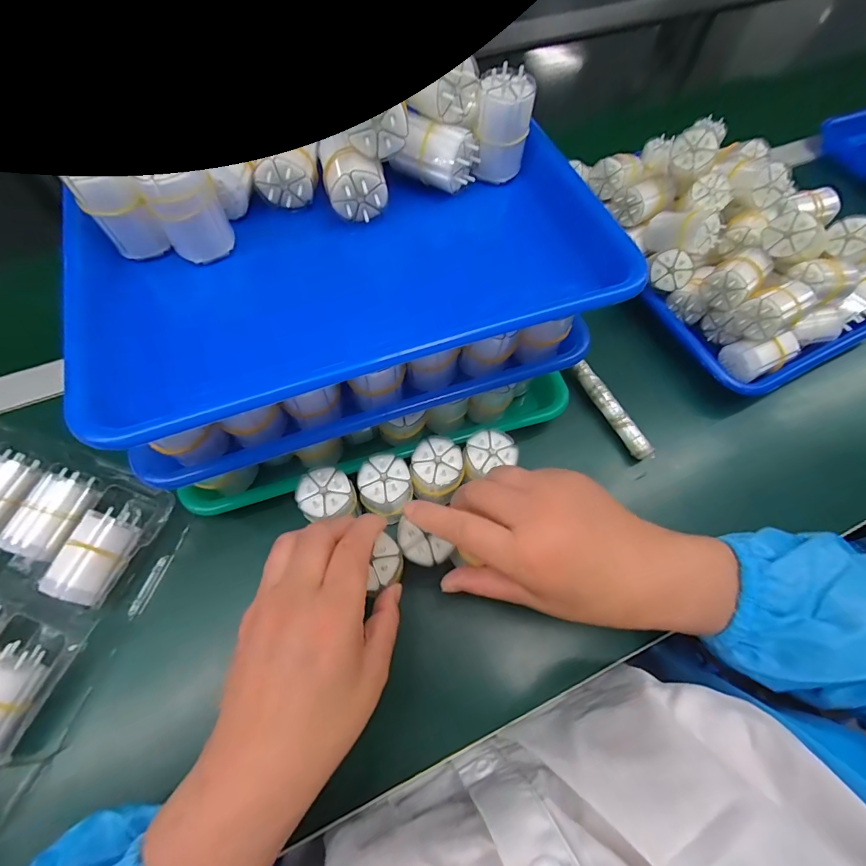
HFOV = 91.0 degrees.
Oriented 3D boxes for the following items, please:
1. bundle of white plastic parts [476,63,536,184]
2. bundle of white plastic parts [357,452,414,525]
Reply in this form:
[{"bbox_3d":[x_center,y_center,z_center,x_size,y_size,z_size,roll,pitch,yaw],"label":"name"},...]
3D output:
[{"bbox_3d":[0.050,-0.217,0.303,0.035,0.060,0.028,14,64,6],"label":"bundle of white plastic parts"},{"bbox_3d":[-0.036,0.043,0.321,0.038,0.035,0.044,17,64,7],"label":"bundle of white plastic parts"}]

